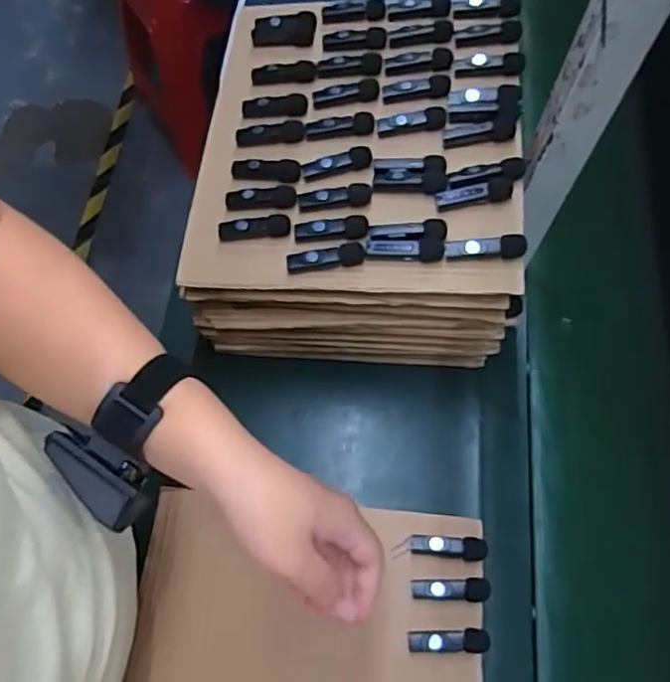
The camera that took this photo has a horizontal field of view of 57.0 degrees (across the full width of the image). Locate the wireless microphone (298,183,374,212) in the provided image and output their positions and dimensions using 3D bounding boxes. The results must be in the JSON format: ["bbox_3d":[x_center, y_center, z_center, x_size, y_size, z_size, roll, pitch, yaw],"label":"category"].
[{"bbox_3d":[0.000,-0.127,0.551,0.065,0.012,0.018,-6,67,-3],"label":"wireless microphone"}]

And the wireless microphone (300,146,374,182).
[{"bbox_3d":[0.001,-0.163,0.567,0.063,0.019,0.019,-5,66,-3],"label":"wireless microphone"}]

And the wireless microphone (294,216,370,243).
[{"bbox_3d":[-0.003,-0.096,0.538,0.063,0.015,0.019,-1,66,-1],"label":"wireless microphone"}]

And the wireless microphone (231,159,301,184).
[{"bbox_3d":[-0.064,-0.159,0.574,0.065,0.013,0.023,8,67,3],"label":"wireless microphone"}]

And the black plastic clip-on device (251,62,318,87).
[{"bbox_3d":[-0.052,-0.268,0.620,0.066,0.018,0.023,5,66,2],"label":"black plastic clip-on device"}]

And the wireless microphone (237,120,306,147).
[{"bbox_3d":[-0.062,-0.198,0.592,0.065,0.013,0.021,-1,66,-1],"label":"wireless microphone"}]

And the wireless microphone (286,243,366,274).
[{"bbox_3d":[-0.008,-0.070,0.530,0.066,0.020,0.016,-6,67,-3],"label":"wireless microphone"}]

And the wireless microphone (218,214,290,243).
[{"bbox_3d":[-0.073,-0.100,0.550,0.064,0.022,0.016,-1,66,-1],"label":"wireless microphone"}]

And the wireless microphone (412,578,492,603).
[{"bbox_3d":[0.101,0.215,0.534,0.065,0.015,0.018,3,66,1],"label":"wireless microphone"}]

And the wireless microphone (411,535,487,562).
[{"bbox_3d":[0.102,0.184,0.550,0.066,0.015,0.018,4,66,1],"label":"wireless microphone"}]

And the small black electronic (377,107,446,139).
[{"bbox_3d":[0.071,-0.203,0.576,0.062,0.017,0.020,1,66,0],"label":"small black electronic"}]

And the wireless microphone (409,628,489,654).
[{"bbox_3d":[0.095,0.251,0.515,0.067,0.023,0.018,1,66,0],"label":"wireless microphone"}]

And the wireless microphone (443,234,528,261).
[{"bbox_3d":[0.125,-0.077,0.514,0.066,0.018,0.016,2,66,0],"label":"wireless microphone"}]

